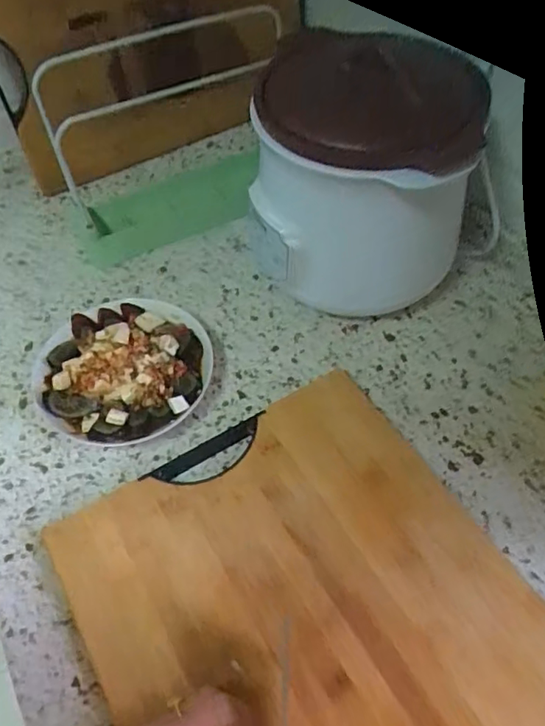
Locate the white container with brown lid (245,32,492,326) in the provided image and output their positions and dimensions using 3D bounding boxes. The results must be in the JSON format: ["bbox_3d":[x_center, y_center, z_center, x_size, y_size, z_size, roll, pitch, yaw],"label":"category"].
[{"bbox_3d":[0.072,-0.163,0.561,0.177,0.217,0.165,-4,54,0],"label":"white container with brown lid"}]

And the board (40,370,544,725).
[{"bbox_3d":[0.042,0.210,0.404,0.289,0.033,0.397,-28,57,-16],"label":"board"}]

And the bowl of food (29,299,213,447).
[{"bbox_3d":[-0.145,0.002,0.556,0.169,0.045,0.159,-1,54,2],"label":"bowl of food"}]

